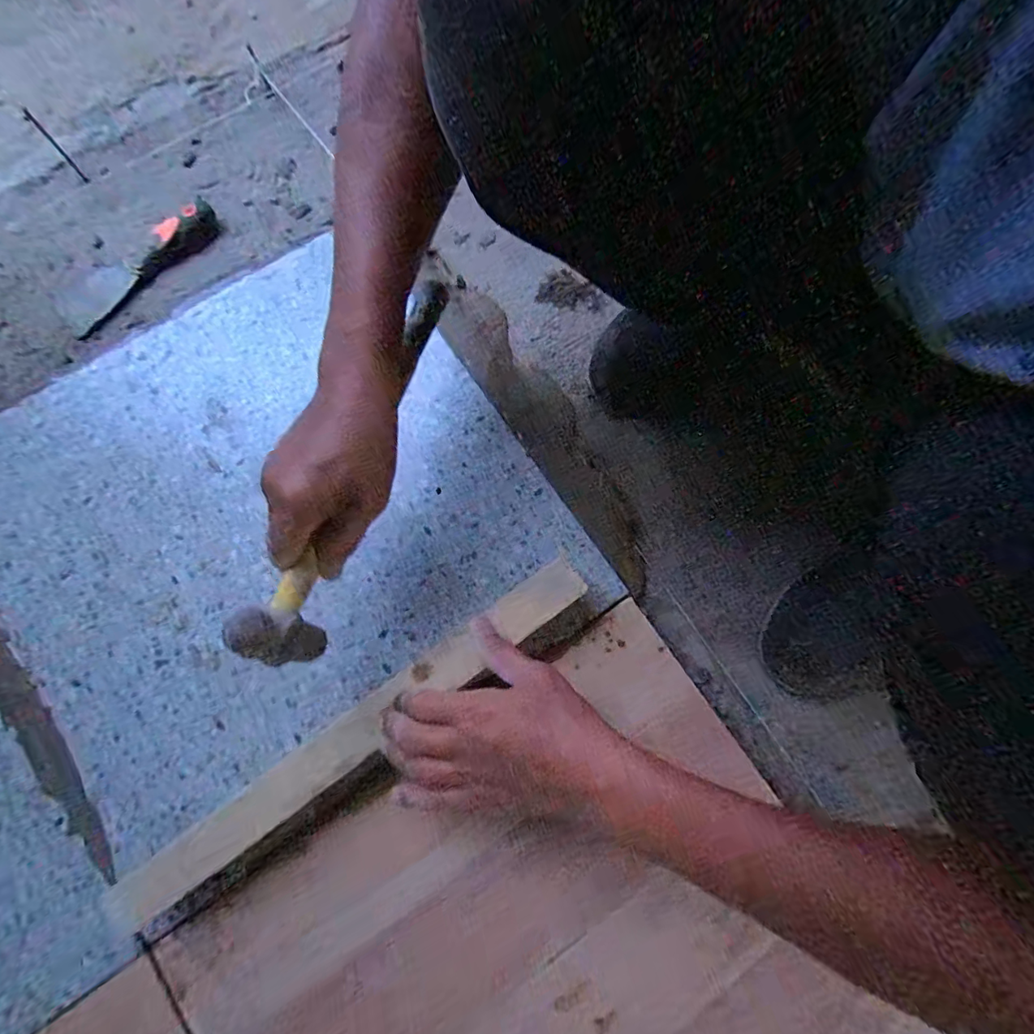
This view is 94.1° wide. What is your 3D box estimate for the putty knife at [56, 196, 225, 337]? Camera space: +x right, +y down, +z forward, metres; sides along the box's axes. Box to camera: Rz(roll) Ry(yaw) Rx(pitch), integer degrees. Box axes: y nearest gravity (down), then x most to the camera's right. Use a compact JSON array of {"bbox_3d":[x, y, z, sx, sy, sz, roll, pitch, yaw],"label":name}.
[{"bbox_3d":[-0.442,-0.299,0.554,0.202,0.033,0.069,-42,84,-8],"label":"putty knife"}]

